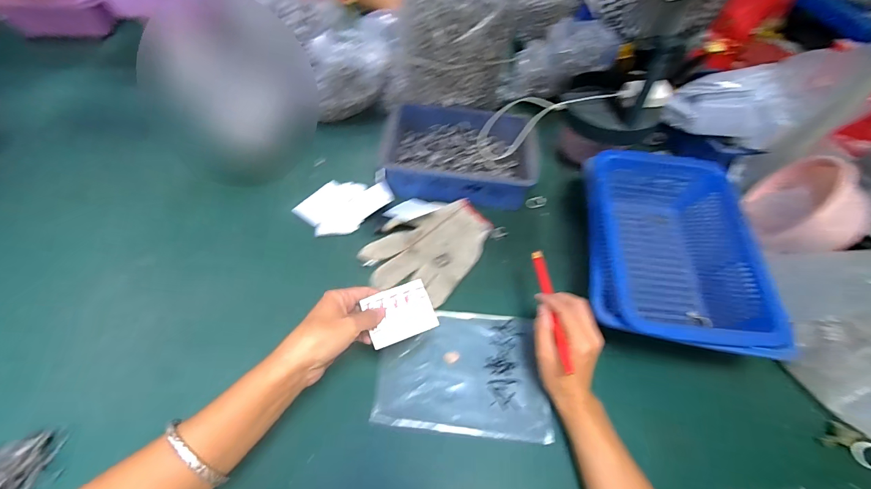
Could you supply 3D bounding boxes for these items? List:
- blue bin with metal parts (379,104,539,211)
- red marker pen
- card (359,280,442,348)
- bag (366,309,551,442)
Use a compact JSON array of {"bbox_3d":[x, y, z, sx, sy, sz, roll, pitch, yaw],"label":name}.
[{"bbox_3d":[0.040,-0.151,0.630,0.261,0.062,0.178,6,51,0],"label":"blue bin with metal parts"},{"bbox_3d":[0.135,0.069,0.432,0.013,0.015,0.152,1,49,-4],"label":"red marker pen"},{"bbox_3d":[-0.038,0.074,0.402,0.071,0.006,0.056,-19,79,-17],"label":"card"},{"bbox_3d":[0.033,0.149,0.448,0.195,0.010,0.145,7,53,-2],"label":"bag"}]

